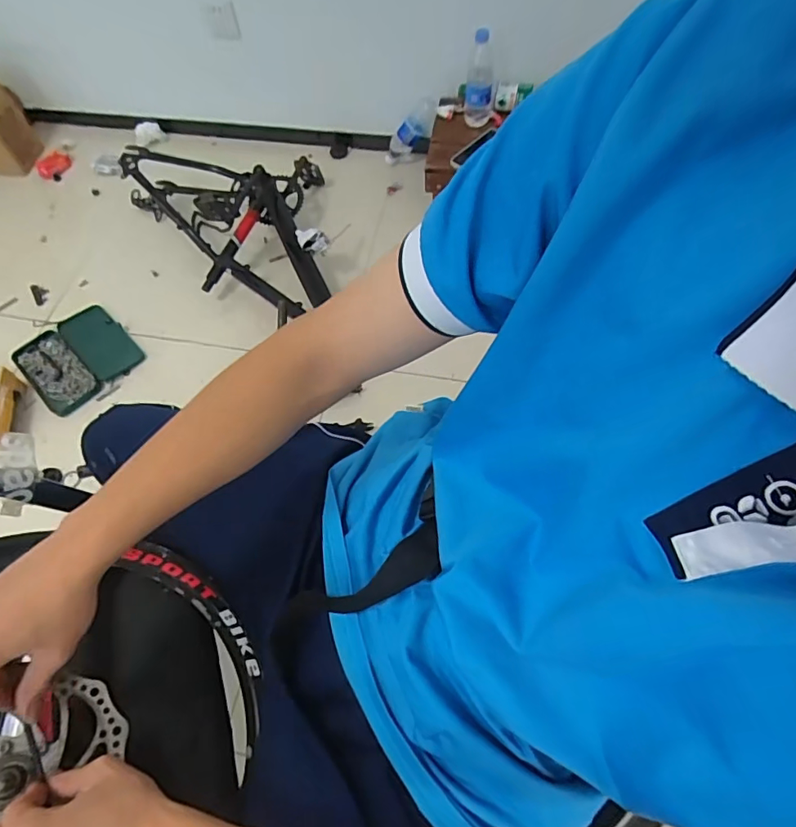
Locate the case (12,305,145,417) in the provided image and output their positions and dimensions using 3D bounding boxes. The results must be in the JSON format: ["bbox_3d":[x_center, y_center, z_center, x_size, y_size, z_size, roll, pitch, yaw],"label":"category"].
[{"bbox_3d":[-0.800,-0.143,1.235,0.255,0.032,0.244,40,71,20],"label":"case"}]

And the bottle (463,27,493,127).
[{"bbox_3d":[0.210,-0.853,1.266,0.070,0.229,0.068,12,64,10],"label":"bottle"}]

